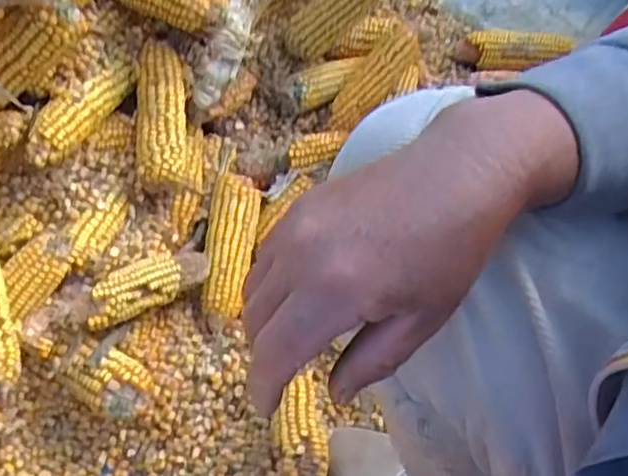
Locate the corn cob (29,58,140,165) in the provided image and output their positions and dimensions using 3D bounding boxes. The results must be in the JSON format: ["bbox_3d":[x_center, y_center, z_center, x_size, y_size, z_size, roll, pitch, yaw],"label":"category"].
[{"bbox_3d":[-0.227,-0.126,0.670,0.034,0.042,0.158,21,46,8],"label":"corn cob"}]

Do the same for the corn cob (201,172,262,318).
[{"bbox_3d":[-0.089,0.007,0.724,0.050,0.040,0.150,6,70,-1],"label":"corn cob"}]

